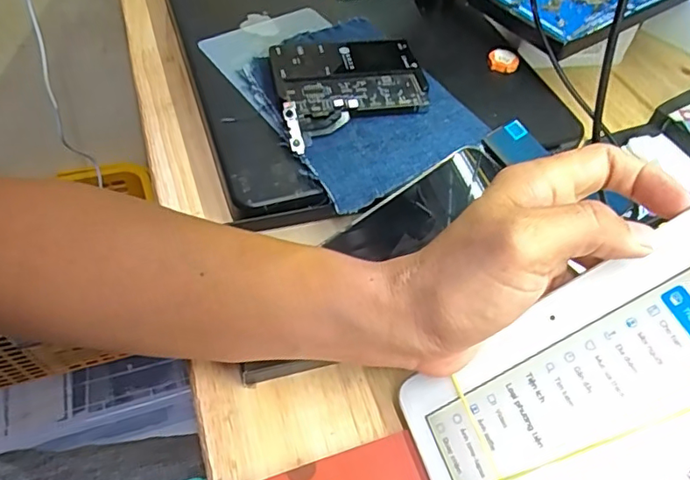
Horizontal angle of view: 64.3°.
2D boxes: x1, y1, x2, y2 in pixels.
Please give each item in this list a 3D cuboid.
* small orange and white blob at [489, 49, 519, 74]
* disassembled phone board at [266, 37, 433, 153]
[{"bbox_3d":[0.125,-0.142,0.434,0.023,0.008,0.022,12,52,6],"label":"small orange and white blob"},{"bbox_3d":[0.005,-0.109,0.380,0.102,0.016,0.091,-10,53,-11],"label":"disassembled phone board"}]

